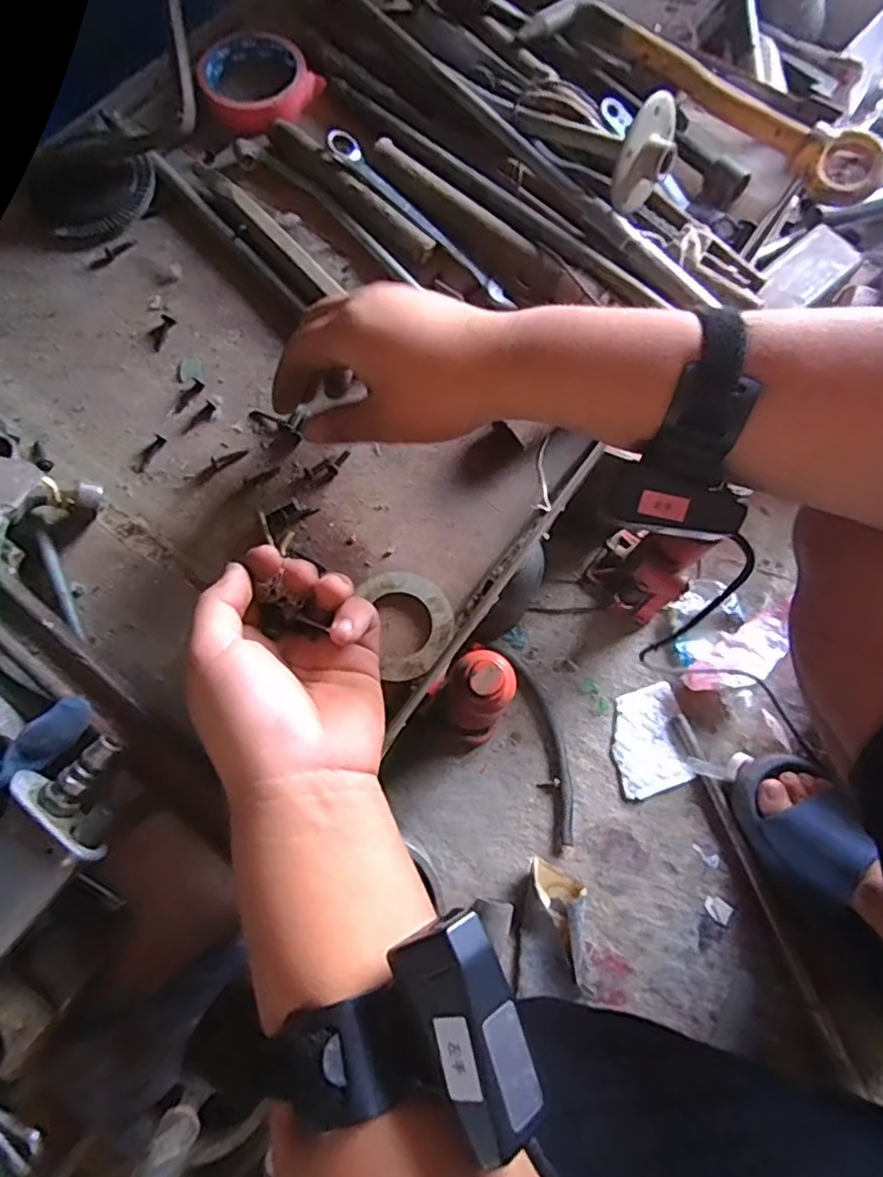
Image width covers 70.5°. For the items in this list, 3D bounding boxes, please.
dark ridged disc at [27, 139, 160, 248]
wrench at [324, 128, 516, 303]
[{"bbox_3d":[-0.271,-0.309,0.483,0.076,0.019,0.090,36,78,12],"label":"dark ridged disc"},{"bbox_3d":[-0.015,-0.286,0.480,0.021,0.009,0.199,-42,82,-15],"label":"wrench"}]

